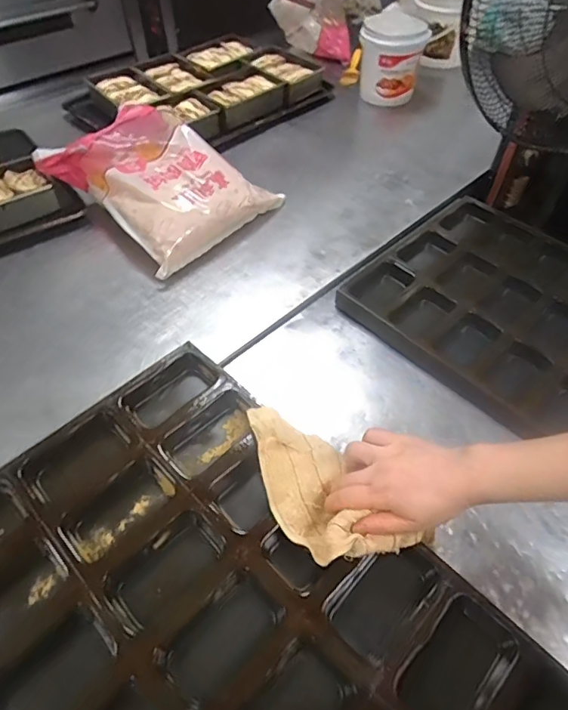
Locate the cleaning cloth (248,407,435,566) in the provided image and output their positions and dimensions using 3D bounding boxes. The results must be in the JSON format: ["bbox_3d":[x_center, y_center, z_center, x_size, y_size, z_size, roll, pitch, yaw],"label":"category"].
[{"bbox_3d":[0.037,0.141,0.515,0.105,0.063,0.208,-29,63,-22],"label":"cleaning cloth"}]

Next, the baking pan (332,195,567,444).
[{"bbox_3d":[0.438,-0.045,0.780,0.610,0.055,0.418,36,60,24],"label":"baking pan"}]

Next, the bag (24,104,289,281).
[{"bbox_3d":[-0.231,-0.343,0.915,0.339,0.121,0.303,37,60,25],"label":"bag"}]

